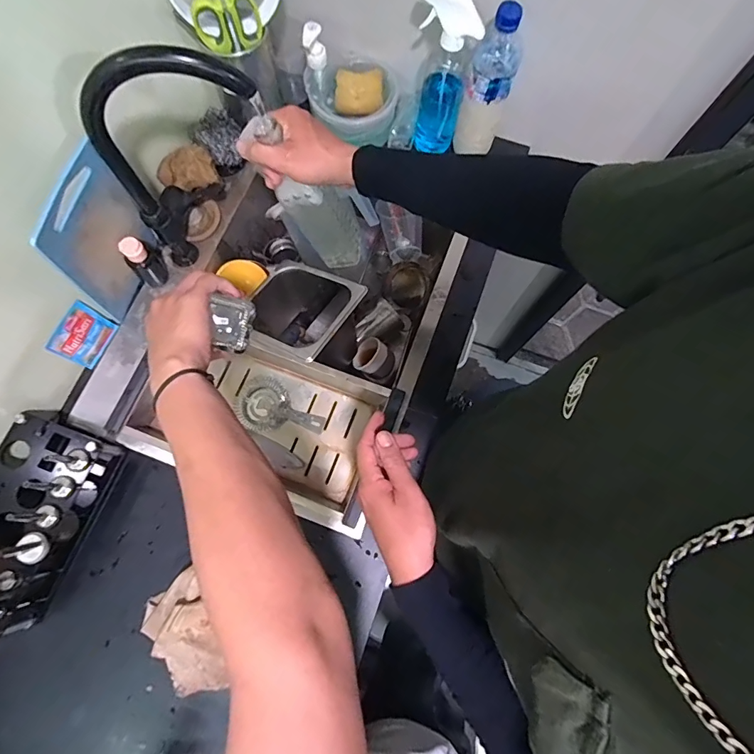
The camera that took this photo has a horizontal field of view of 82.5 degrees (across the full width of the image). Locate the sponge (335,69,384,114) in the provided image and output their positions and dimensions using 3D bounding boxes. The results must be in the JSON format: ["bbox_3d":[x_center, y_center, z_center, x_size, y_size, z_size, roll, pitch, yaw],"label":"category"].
[{"bbox_3d":[-0.029,-0.463,0.697,0.077,0.024,0.068,3,74,0],"label":"sponge"}]

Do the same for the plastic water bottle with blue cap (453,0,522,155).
[{"bbox_3d":[0.164,-0.430,0.637,0.063,0.211,0.068,14,74,3],"label":"plastic water bottle with blue cap"}]

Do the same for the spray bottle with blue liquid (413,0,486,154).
[{"bbox_3d":[0.102,-0.465,0.642,0.080,0.235,0.079,15,75,3],"label":"spray bottle with blue liquid"}]

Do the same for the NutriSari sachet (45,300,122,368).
[{"bbox_3d":[-0.417,-0.059,0.613,0.009,0.082,0.077,21,75,13],"label":"NutriSari sachet"}]

